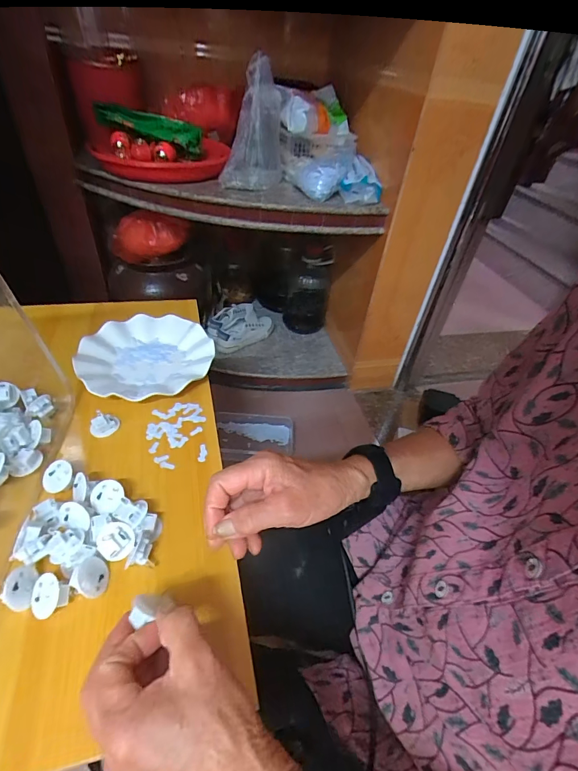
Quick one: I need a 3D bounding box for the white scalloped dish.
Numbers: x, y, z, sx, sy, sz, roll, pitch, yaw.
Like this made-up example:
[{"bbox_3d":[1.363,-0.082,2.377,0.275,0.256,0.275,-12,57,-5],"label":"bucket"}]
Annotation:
[{"bbox_3d":[-0.204,-0.043,0.552,0.179,0.024,0.184,4,43,-4],"label":"white scalloped dish"}]

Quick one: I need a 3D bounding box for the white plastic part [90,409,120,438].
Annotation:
[{"bbox_3d":[-0.224,0.045,0.459,0.033,0.021,0.027,-20,49,-27],"label":"white plastic part"}]

